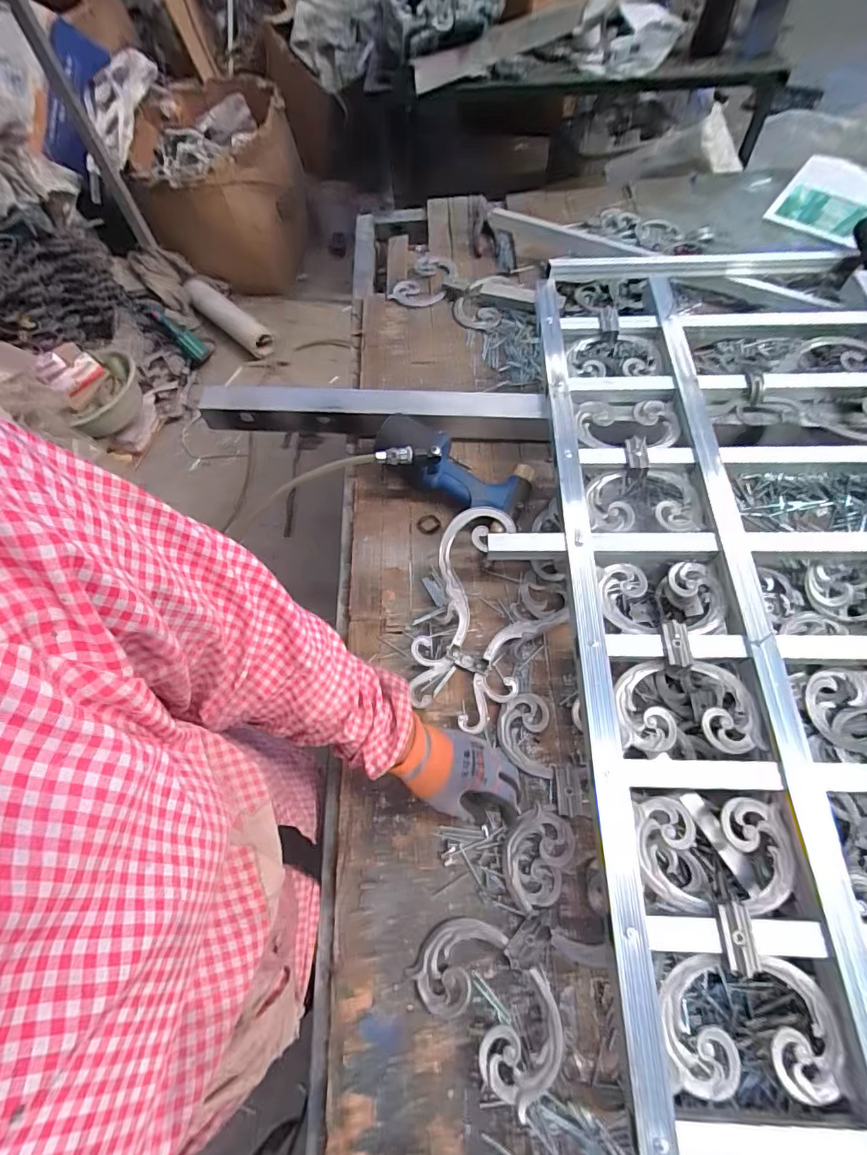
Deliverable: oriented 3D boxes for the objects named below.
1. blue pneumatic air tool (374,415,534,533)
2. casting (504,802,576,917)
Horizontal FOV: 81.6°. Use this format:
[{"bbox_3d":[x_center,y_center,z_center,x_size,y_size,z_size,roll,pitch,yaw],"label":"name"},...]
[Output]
[{"bbox_3d":[0.025,-0.166,0.749,0.245,0.096,0.114,28,67,1],"label":"blue pneumatic air tool"},{"bbox_3d":[0.112,0.307,0.549,0.067,0.019,0.099,20,67,13],"label":"casting"}]

